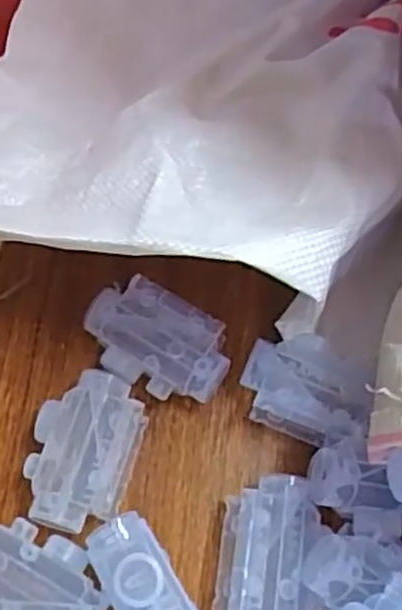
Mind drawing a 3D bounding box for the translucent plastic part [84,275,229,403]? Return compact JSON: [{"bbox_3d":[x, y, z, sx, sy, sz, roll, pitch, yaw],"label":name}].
[{"bbox_3d":[-0.021,0.020,0.363,0.069,0.028,0.044,27,69,10],"label":"translucent plastic part"}]

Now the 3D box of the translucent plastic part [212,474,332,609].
[{"bbox_3d":[0.029,0.110,0.324,0.042,0.026,0.068,8,67,2],"label":"translucent plastic part"}]

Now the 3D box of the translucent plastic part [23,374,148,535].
[{"bbox_3d":[-0.055,0.067,0.343,0.045,0.027,0.069,16,67,5],"label":"translucent plastic part"}]

